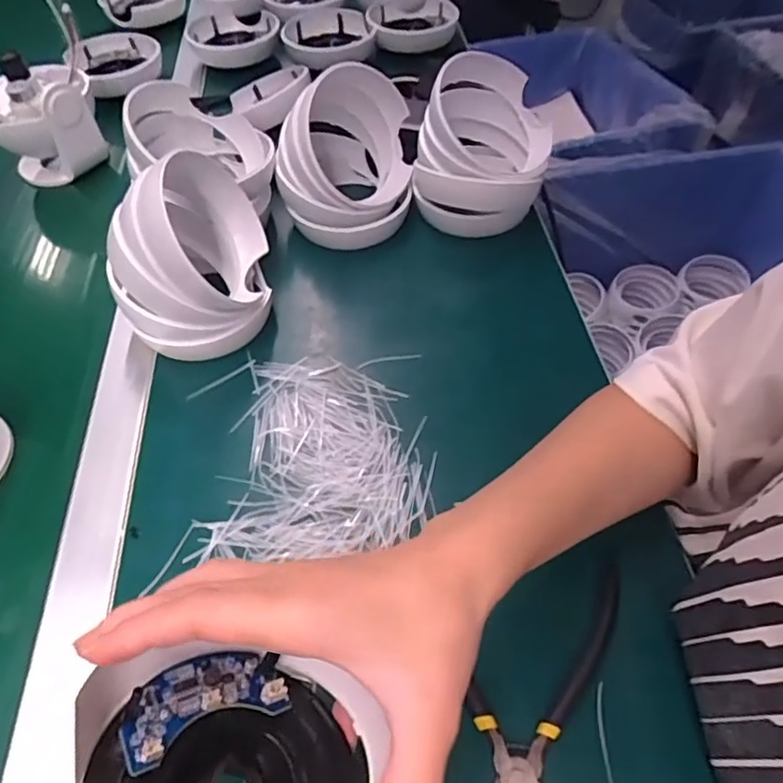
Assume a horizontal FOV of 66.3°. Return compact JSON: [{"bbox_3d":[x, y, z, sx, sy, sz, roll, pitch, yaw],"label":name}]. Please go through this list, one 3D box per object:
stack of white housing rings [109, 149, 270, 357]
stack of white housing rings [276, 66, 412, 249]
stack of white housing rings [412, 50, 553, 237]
[{"bbox_3d":[-0.149,-0.105,0.451,0.091,0.131,0.113,-3,51,1],"label":"stack of white housing rings"},{"bbox_3d":[-0.041,-0.207,0.529,0.108,0.118,0.116,0,51,4],"label":"stack of white housing rings"},{"bbox_3d":[0.080,-0.212,0.532,0.115,0.110,0.125,5,51,7],"label":"stack of white housing rings"}]

